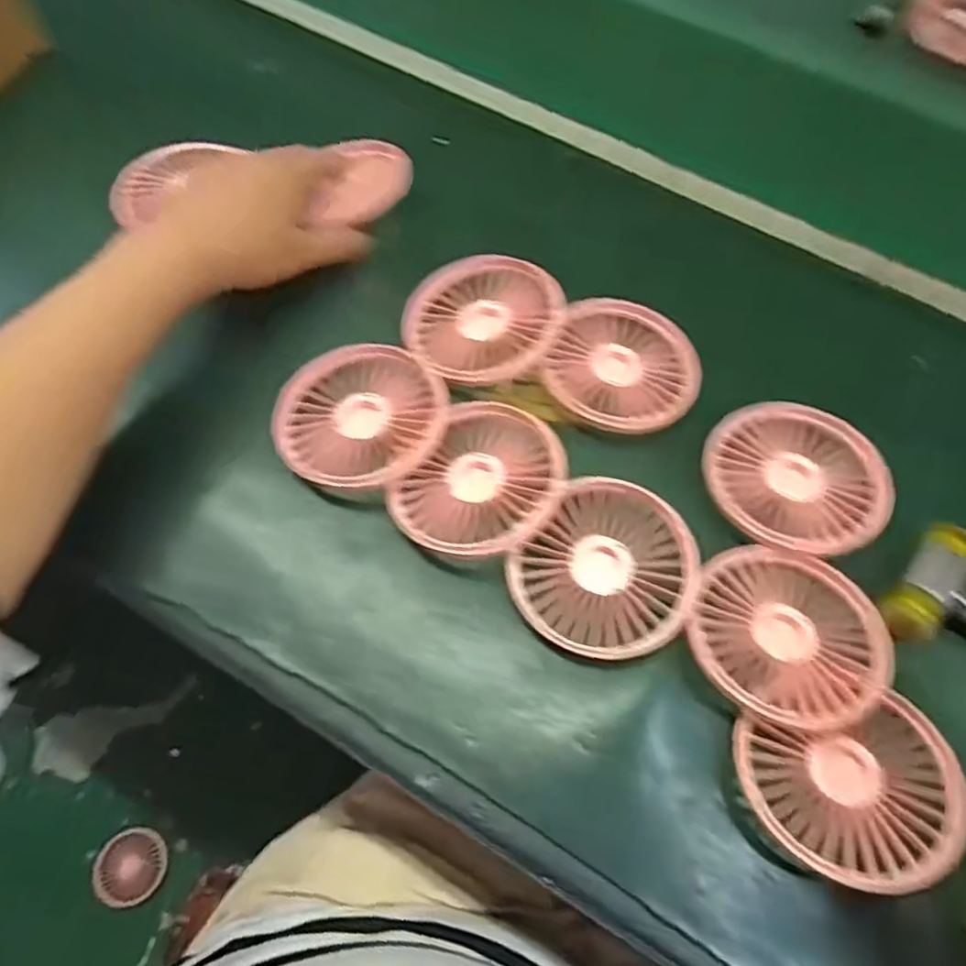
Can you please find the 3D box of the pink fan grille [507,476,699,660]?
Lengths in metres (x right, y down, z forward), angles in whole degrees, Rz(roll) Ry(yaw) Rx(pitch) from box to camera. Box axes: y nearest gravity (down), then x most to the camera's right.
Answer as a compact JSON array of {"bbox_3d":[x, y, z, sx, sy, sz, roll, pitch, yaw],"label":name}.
[{"bbox_3d":[0.062,0.043,0.333,0.080,0.012,0.087,1,63,-3],"label":"pink fan grille"}]

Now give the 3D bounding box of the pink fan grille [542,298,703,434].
[{"bbox_3d":[0.083,-0.070,0.393,0.083,0.011,0.087,1,63,-3],"label":"pink fan grille"}]

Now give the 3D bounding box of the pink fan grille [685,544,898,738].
[{"bbox_3d":[0.142,0.071,0.317,0.082,0.011,0.087,1,63,-3],"label":"pink fan grille"}]

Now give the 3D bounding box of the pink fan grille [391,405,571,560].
[{"bbox_3d":[0.001,0.000,0.344,0.073,0.016,0.080,1,65,-1],"label":"pink fan grille"}]

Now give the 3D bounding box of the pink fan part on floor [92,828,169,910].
[{"bbox_3d":[-0.471,0.513,0.909,0.084,0.032,0.091,1,63,-3],"label":"pink fan part on floor"}]

